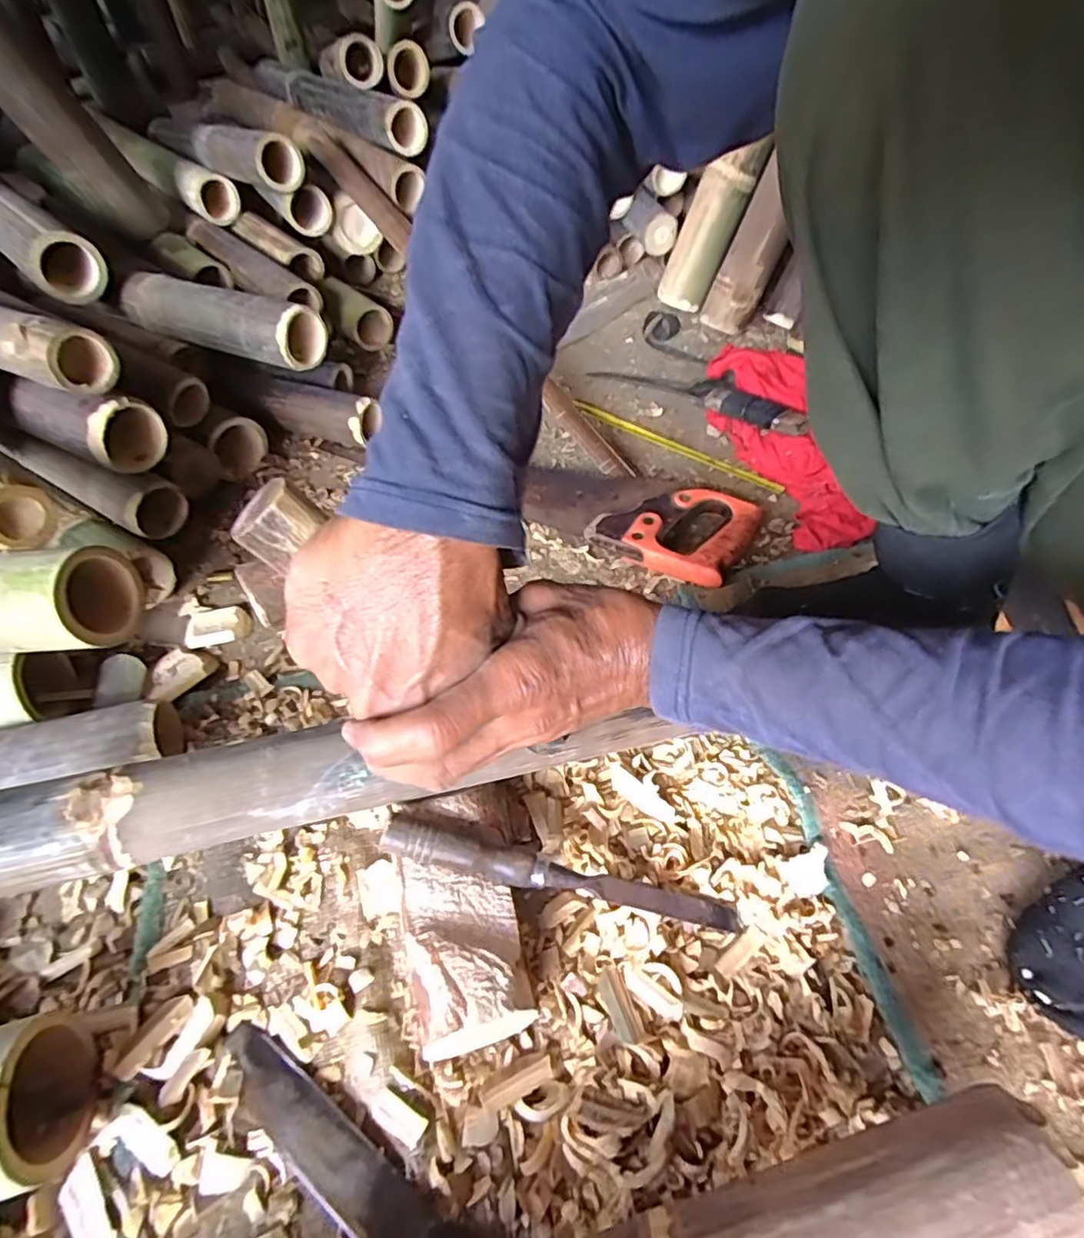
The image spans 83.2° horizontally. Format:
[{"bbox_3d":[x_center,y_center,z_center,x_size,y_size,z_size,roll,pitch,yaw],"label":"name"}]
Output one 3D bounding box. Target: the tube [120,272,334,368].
[{"bbox_3d":[-0.360,-0.332,0.668,0.248,0.057,0.060,18,54,14],"label":"tube"}]

